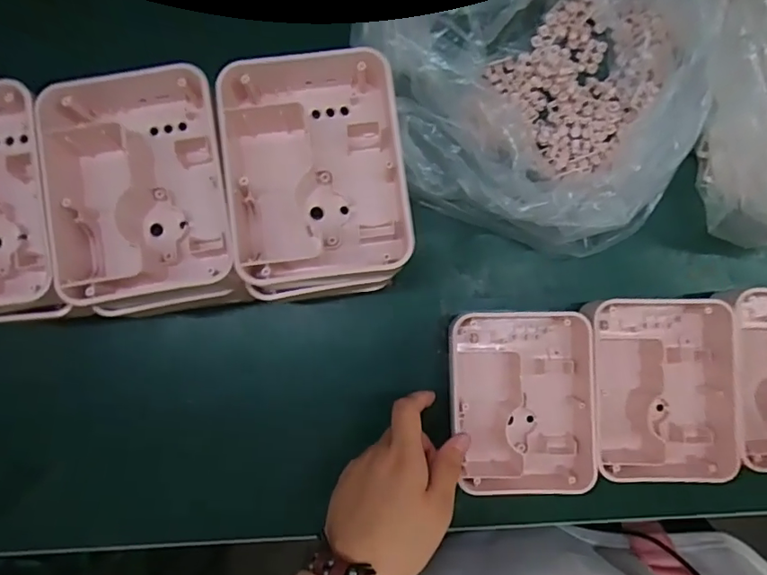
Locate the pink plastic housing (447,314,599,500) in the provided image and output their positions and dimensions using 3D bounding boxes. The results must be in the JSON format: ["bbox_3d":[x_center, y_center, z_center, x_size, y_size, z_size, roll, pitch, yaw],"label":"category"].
[{"bbox_3d":[0.102,0.083,0.390,0.099,0.041,0.127,-1,88,2],"label":"pink plastic housing"}]

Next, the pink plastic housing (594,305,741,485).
[{"bbox_3d":[0.204,0.074,0.390,0.105,0.036,0.130,0,88,2],"label":"pink plastic housing"}]

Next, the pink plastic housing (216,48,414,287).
[{"bbox_3d":[-0.040,-0.070,0.309,0.102,0.040,0.128,-7,87,1],"label":"pink plastic housing"}]

